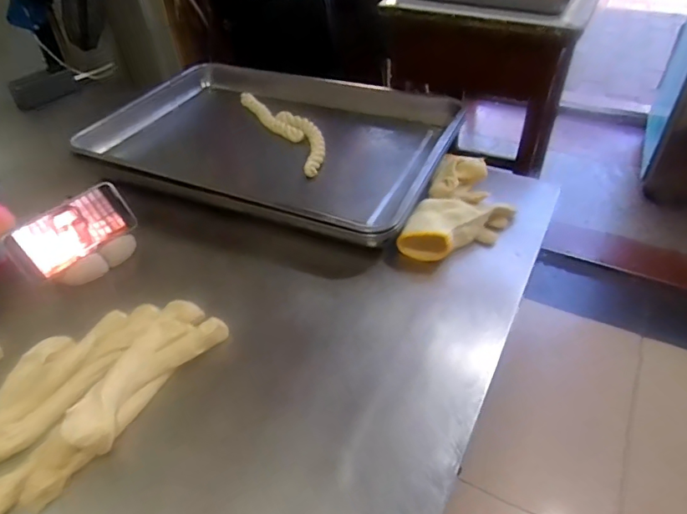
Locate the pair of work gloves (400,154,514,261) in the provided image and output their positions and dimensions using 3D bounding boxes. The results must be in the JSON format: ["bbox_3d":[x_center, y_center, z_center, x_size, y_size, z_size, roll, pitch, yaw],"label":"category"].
[{"bbox_3d":[0.172,-0.069,0.694,0.123,0.041,0.227,19,45,17],"label":"pair of work gloves"}]

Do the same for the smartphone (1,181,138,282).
[{"bbox_3d":[-0.351,-0.036,0.648,0.009,0.071,0.150,-10,25,48],"label":"smartphone"}]

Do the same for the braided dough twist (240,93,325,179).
[{"bbox_3d":[-0.099,-0.231,0.878,0.069,0.032,0.321,-21,46,-19],"label":"braided dough twist"}]

